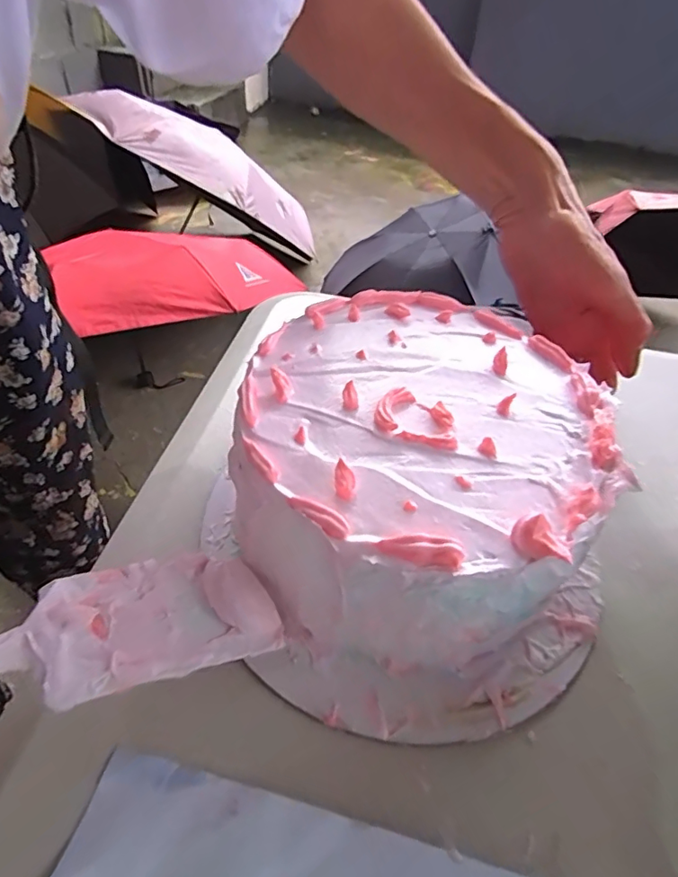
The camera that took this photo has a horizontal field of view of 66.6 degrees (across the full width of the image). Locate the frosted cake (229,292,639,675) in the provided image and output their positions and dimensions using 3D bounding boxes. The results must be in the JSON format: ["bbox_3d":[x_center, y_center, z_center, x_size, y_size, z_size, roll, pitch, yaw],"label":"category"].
[{"bbox_3d":[0.033,0.013,0.232,0.141,0.085,0.152,7,44,0],"label":"frosted cake"}]

